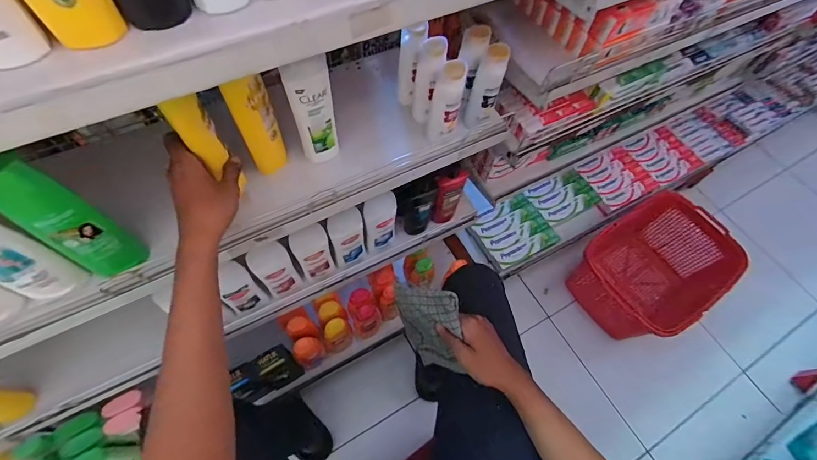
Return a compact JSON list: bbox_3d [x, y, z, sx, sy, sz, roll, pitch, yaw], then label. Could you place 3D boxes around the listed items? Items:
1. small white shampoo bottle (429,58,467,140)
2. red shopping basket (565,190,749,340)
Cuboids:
[{"bbox_3d":[0.054,-0.171,0.515,0.032,0.114,0.032,-39,71,-21],"label":"small white shampoo bottle"},{"bbox_3d":[0.710,0.125,1.109,0.313,0.290,0.336,-27,67,-17],"label":"red shopping basket"}]

